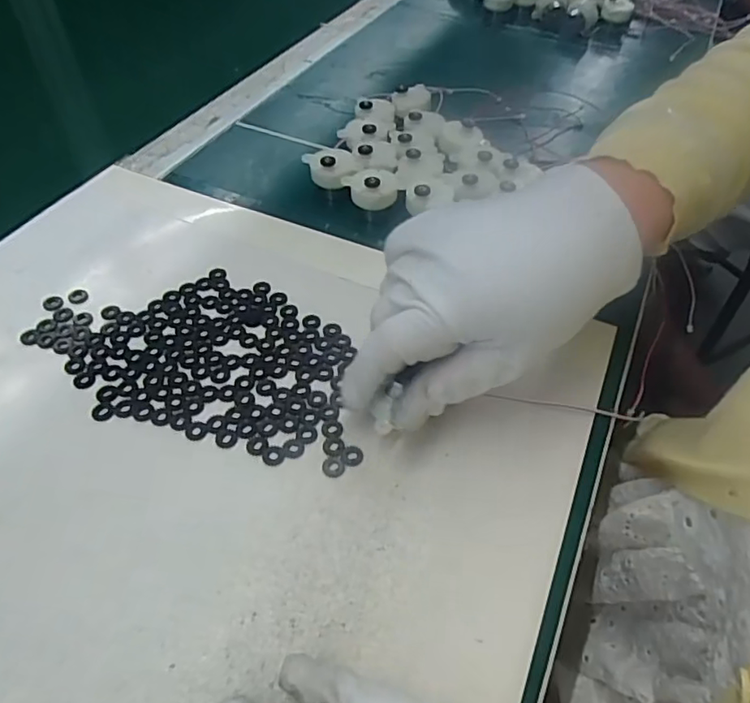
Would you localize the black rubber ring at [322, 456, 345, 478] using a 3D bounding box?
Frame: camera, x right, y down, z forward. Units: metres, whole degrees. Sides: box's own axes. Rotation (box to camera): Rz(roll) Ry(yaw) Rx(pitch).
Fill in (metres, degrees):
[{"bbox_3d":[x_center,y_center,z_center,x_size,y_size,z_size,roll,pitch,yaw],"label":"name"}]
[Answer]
[{"bbox_3d":[-0.020,0.054,0.269,0.011,0.004,0.010,-2,50,-3],"label":"black rubber ring"}]

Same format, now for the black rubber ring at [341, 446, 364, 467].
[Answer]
[{"bbox_3d":[-0.011,0.050,0.273,0.010,0.004,0.011,1,50,-1],"label":"black rubber ring"}]

